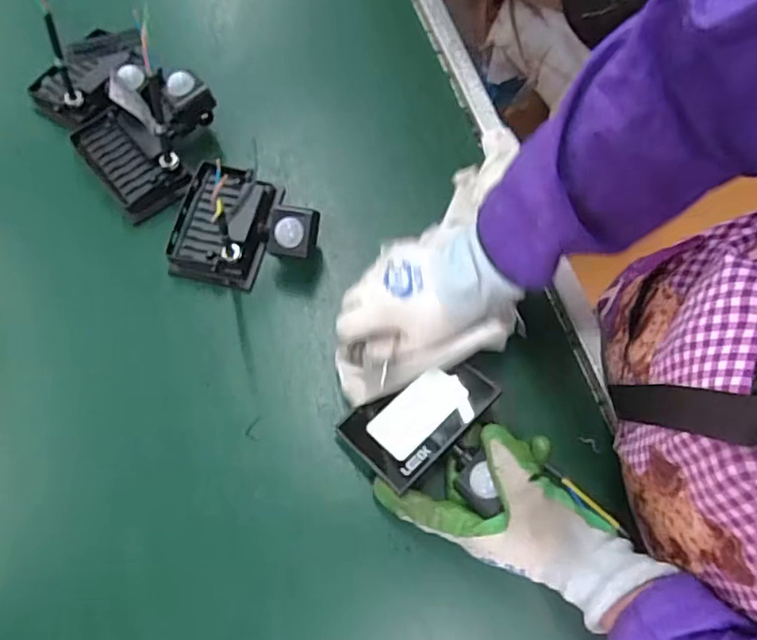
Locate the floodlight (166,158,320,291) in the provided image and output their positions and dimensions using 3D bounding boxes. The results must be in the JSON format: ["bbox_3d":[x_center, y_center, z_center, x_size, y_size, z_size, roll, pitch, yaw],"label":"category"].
[{"bbox_3d":[-0.113,-0.085,0.512,0.126,0.056,0.106,10,68,3],"label":"floodlight"}]

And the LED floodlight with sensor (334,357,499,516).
[{"bbox_3d":[0.050,0.086,0.440,0.107,0.045,0.128,-48,50,-5],"label":"LED floodlight with sensor"}]

